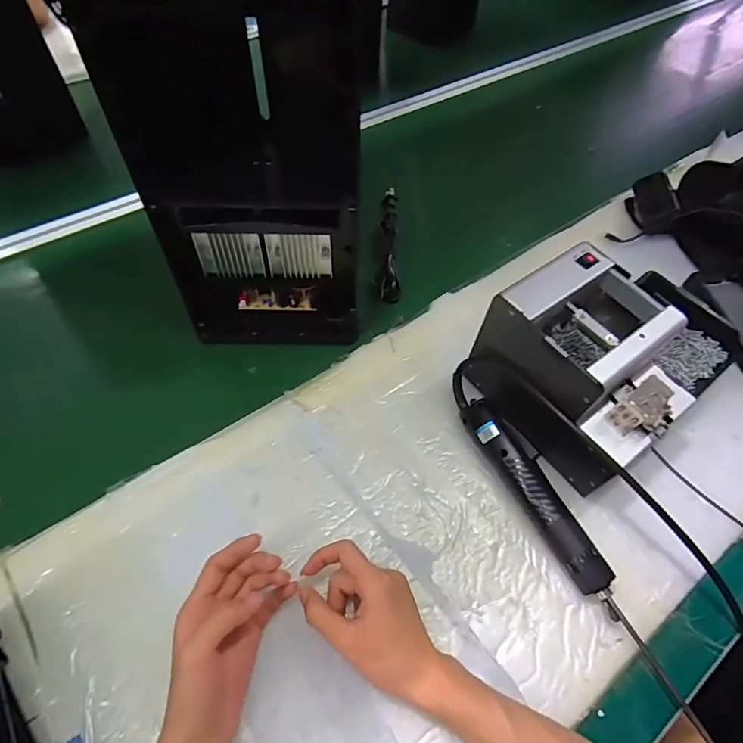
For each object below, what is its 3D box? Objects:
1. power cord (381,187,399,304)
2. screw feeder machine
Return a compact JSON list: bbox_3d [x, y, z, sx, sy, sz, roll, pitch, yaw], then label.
[{"bbox_3d":[0.026,-0.178,0.664,0.025,0.027,0.214,2,55,-2],"label":"power cord"},{"bbox_3d":[0.211,-0.002,0.469,0.134,0.147,0.171,-28,62,-21],"label":"screw feeder machine"}]

